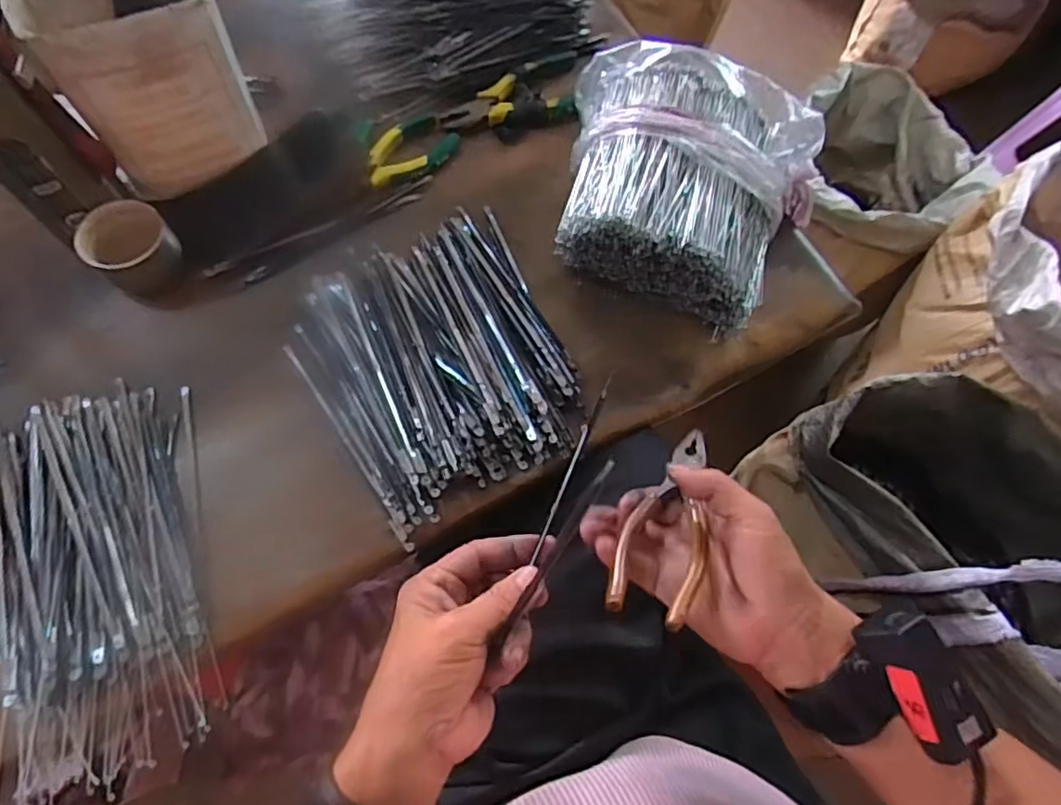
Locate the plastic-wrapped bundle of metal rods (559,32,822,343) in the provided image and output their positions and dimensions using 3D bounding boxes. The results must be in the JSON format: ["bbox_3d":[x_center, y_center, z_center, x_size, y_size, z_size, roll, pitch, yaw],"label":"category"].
[{"bbox_3d":[0.126,-0.187,0.527,0.229,0.093,0.202,23,69,4],"label":"plastic-wrapped bundle of metal rods"}]

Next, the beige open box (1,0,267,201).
[{"bbox_3d":[-0.290,-0.248,0.483,0.119,0.159,0.091,-22,73,-13],"label":"beige open box"}]

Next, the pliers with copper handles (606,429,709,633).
[{"bbox_3d":[0.092,0.069,0.379,0.047,0.010,0.156,20,43,20],"label":"pliers with copper handles"}]

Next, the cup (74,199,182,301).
[{"bbox_3d":[-0.315,-0.121,0.492,0.054,0.053,0.059,2,69,-4],"label":"cup"}]

